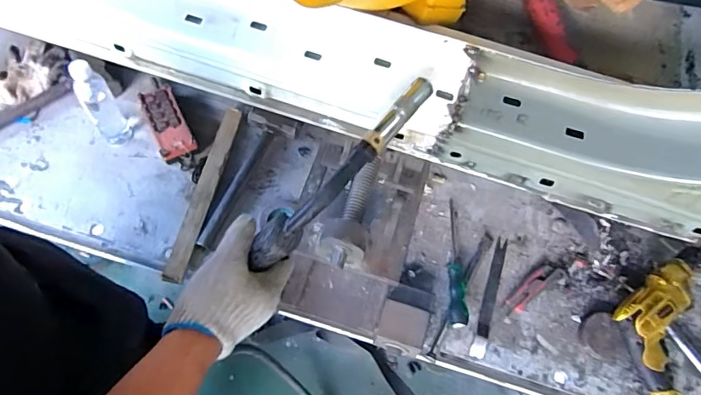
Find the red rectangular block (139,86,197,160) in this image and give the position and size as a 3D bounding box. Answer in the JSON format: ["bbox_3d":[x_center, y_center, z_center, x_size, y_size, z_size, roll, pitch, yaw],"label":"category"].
[{"bbox_3d":[-0.374,-0.149,1.021,0.068,0.041,0.165,-24,69,-15],"label":"red rectangular block"}]

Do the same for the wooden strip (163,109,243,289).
[{"bbox_3d":[-0.283,-0.014,0.974,0.038,0.018,0.377,11,64,1],"label":"wooden strip"}]

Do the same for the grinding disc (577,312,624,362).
[{"bbox_3d":[0.452,0.248,0.896,0.075,0.025,0.073,36,70,18],"label":"grinding disc"}]

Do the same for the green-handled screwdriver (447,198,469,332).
[{"bbox_3d":[0.201,0.118,0.934,0.032,0.038,0.256,8,64,-1],"label":"green-handled screwdriver"}]

